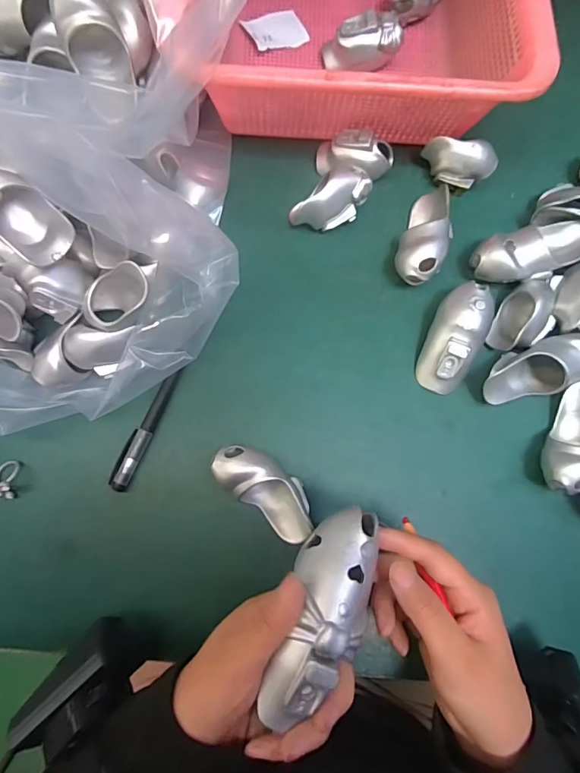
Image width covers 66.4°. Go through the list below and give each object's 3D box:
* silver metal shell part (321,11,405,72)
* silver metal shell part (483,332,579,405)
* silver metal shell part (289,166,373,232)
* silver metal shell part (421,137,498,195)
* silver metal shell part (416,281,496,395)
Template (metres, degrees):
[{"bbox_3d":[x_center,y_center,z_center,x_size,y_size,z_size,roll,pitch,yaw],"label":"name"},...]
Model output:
[{"bbox_3d":[0.060,-0.282,0.370,0.060,0.037,0.029,-11,81,-5],"label":"silver metal shell part"},{"bbox_3d":[0.181,-0.013,0.317,0.087,0.031,0.037,-21,82,-6],"label":"silver metal shell part"},{"bbox_3d":[0.032,-0.141,0.336,0.059,0.028,0.032,-36,84,-8],"label":"silver metal shell part"},{"bbox_3d":[0.134,-0.177,0.357,0.057,0.035,0.027,15,80,0],"label":"silver metal shell part"},{"bbox_3d":[0.119,-0.034,0.316,0.037,0.027,0.081,22,101,2],"label":"silver metal shell part"}]

